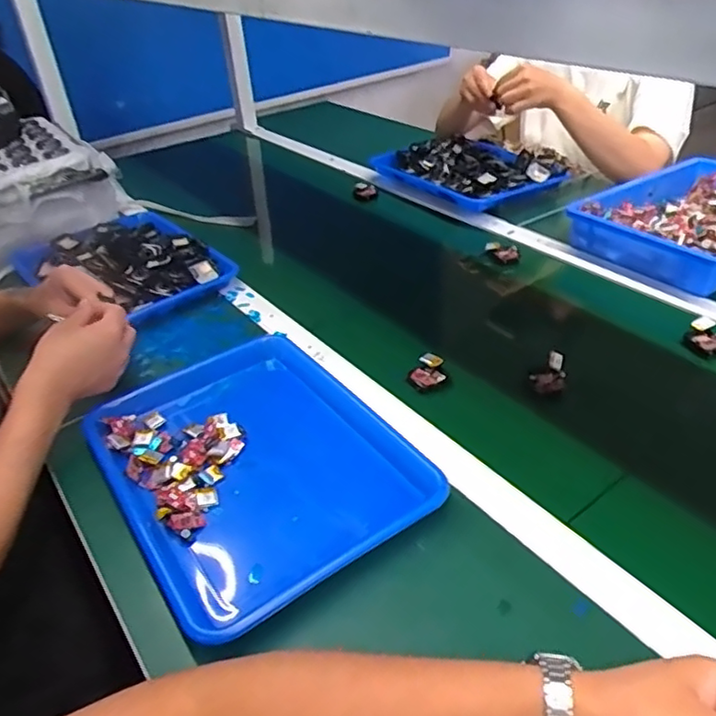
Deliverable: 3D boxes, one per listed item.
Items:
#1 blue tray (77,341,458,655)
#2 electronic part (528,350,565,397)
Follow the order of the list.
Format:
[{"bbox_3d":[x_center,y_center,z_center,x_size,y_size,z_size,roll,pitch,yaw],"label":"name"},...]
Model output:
[{"bbox_3d":[-0.095,0.105,0.627,0.270,0.046,0.337,-26,41,-25],"label":"blue tray"},{"bbox_3d":[0.216,0.016,0.702,0.036,0.037,0.041,5,38,14],"label":"electronic part"}]

